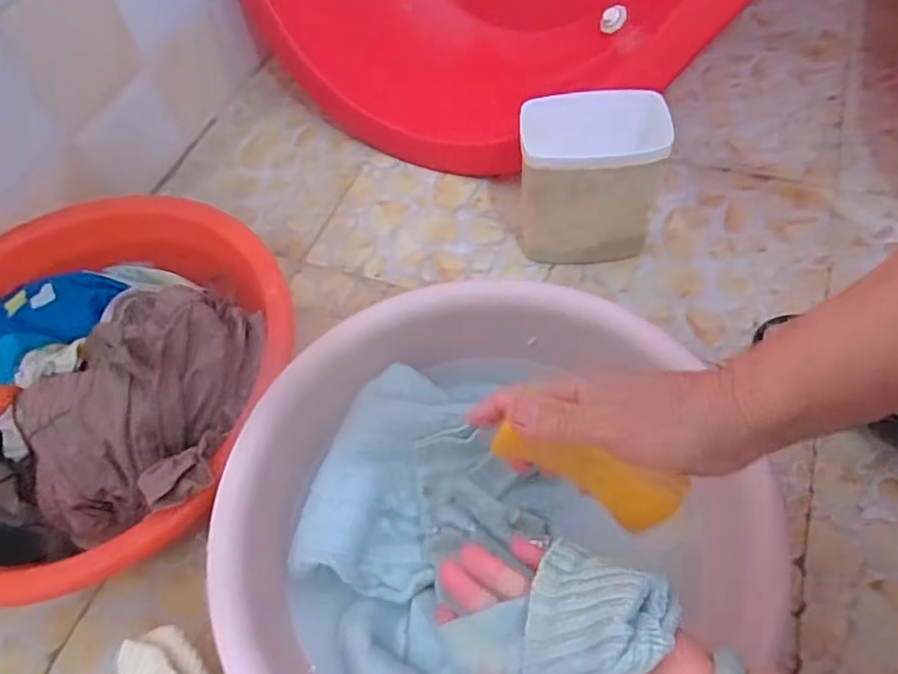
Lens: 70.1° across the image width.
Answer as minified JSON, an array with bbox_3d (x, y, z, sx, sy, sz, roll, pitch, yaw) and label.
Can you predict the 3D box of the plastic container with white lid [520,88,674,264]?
[{"bbox_3d":[0.153,-0.174,0.715,0.146,0.162,0.096,1,58,5],"label":"plastic container with white lid"}]

